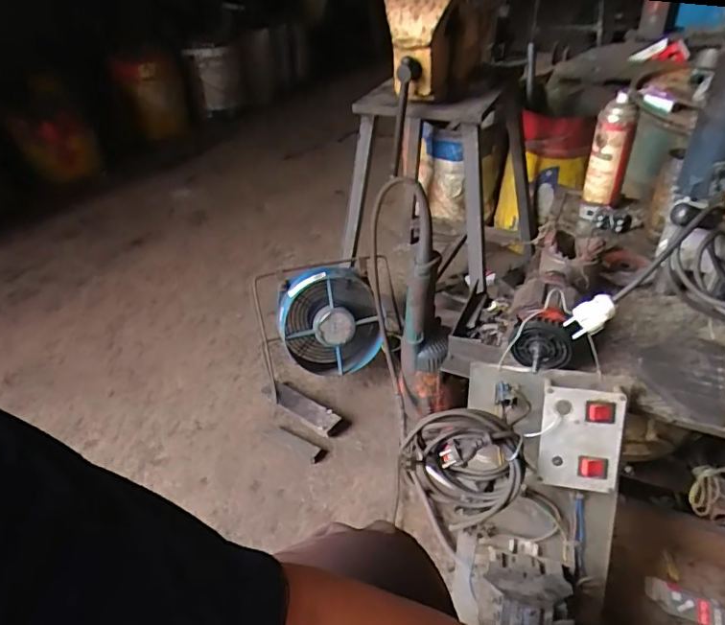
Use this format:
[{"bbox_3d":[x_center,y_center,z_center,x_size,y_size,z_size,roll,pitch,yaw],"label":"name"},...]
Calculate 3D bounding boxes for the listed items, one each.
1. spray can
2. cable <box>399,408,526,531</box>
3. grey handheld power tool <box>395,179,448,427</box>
[{"bbox_3d":[0.451,-0.291,0.982,0.062,0.181,0.057,-3,38,3],"label":"spray can"},{"bbox_3d":[0.122,0.202,0.674,0.141,0.142,0.089,-2,37,2],"label":"cable"},{"bbox_3d":[0.103,0.008,0.895,0.085,0.392,0.076,0,37,5],"label":"grey handheld power tool"}]

